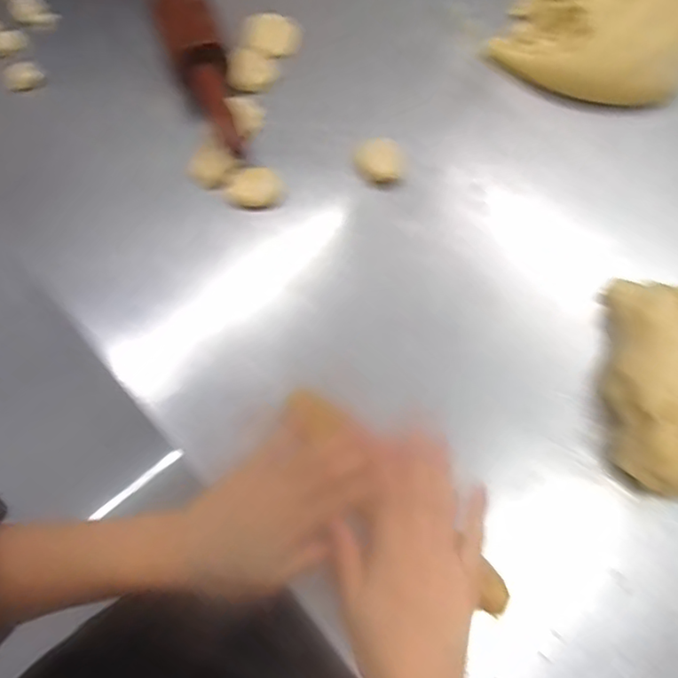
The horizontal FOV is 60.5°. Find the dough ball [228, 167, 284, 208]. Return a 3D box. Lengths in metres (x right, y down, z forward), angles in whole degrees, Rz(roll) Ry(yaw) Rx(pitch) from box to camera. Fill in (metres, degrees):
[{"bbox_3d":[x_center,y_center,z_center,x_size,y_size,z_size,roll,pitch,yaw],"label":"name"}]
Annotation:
[{"bbox_3d":[-0.075,-0.136,0.524,0.046,0.021,0.030,-6,69,-1],"label":"dough ball"}]

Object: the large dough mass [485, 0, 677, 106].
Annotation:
[{"bbox_3d":[0.261,-0.309,0.582,0.189,0.070,0.141,24,71,10],"label":"large dough mass"}]

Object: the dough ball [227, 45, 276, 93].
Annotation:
[{"bbox_3d":[-0.085,-0.267,0.569,0.043,0.020,0.042,0,69,1],"label":"dough ball"}]

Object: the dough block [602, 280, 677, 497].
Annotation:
[{"bbox_3d":[0.254,0.031,0.433,0.091,0.054,0.162,9,69,4],"label":"dough block"}]

